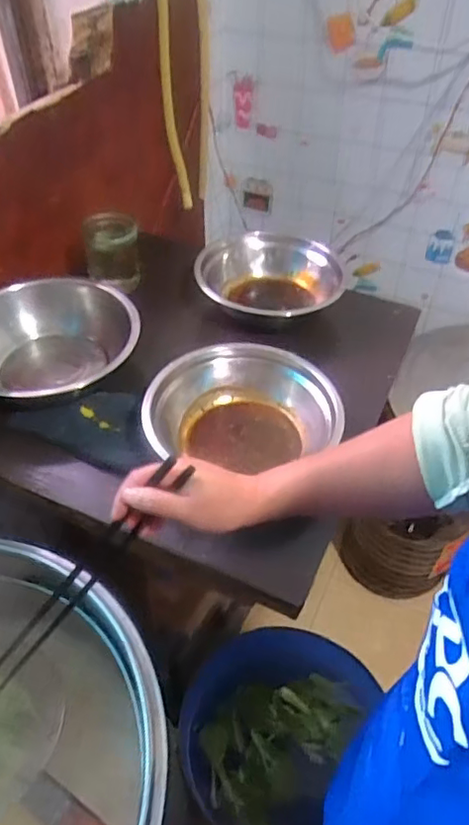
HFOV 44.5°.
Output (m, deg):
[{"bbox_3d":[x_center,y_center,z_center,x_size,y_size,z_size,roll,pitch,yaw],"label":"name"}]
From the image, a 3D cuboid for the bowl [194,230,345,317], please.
[{"bbox_3d":[0.060,-0.203,0.961,0.218,0.111,0.217,0,46,0],"label":"bowl"}]

